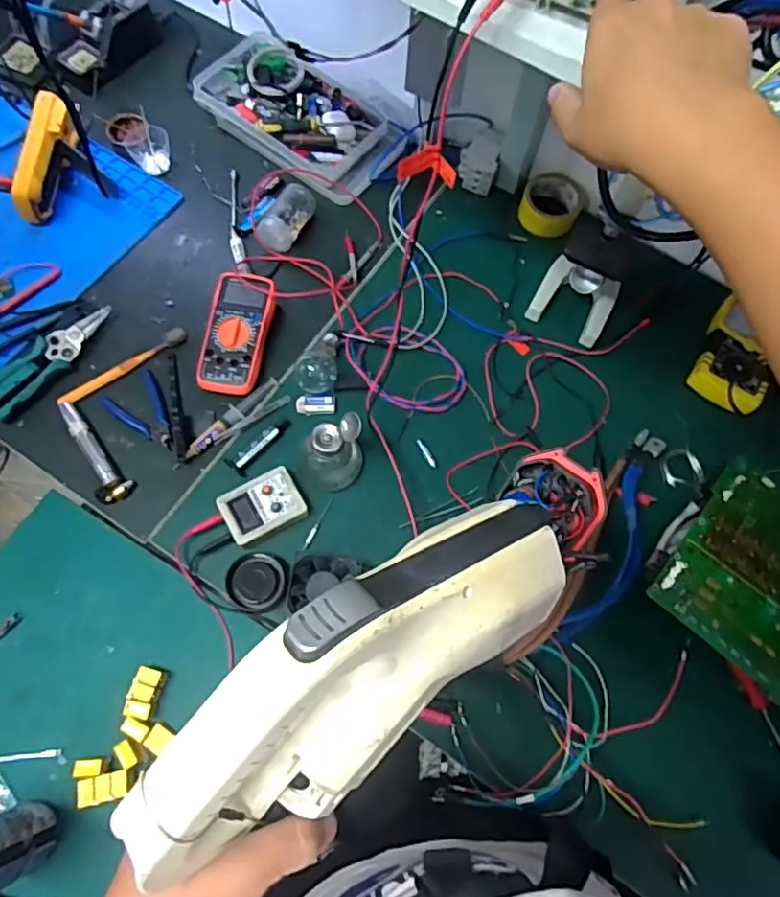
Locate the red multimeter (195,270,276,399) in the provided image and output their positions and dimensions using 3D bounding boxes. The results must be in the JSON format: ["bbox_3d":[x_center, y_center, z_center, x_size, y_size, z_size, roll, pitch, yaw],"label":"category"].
[{"bbox_3d":[-0.209,-0.155,0.837,0.083,0.044,0.173,8,67,0],"label":"red multimeter"}]

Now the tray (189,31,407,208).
[{"bbox_3d":[-0.145,-0.550,0.995,0.350,0.049,0.203,39,71,13],"label":"tray"}]

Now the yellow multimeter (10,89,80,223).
[{"bbox_3d":[-0.508,-0.423,0.897,0.046,0.080,0.189,10,81,1],"label":"yellow multimeter"}]

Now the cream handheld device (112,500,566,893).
[{"bbox_3d":[-0.005,0.101,0.288,0.241,0.090,0.068,-31,72,-23],"label":"cream handheld device"}]

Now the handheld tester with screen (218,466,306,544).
[{"bbox_3d":[-0.159,0.072,0.759,0.094,0.023,0.070,-29,72,-14],"label":"handheld tester with screen"}]

